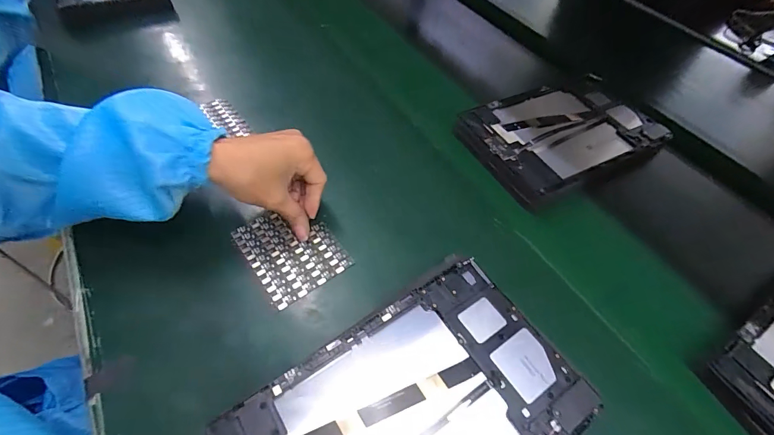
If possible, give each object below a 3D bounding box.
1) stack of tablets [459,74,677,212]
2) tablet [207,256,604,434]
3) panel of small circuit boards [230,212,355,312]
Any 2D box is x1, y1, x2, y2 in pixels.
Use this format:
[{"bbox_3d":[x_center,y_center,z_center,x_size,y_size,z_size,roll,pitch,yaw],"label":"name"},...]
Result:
[{"bbox_3d":[0.217,-0.107,0.458,0.245,0.022,0.149,-23,59,-20],"label":"stack of tablets"},{"bbox_3d":[0.018,0.143,0.261,0.234,0.018,0.147,-30,63,-22],"label":"tablet"},{"bbox_3d":[-0.091,0.030,0.353,0.078,0.004,0.095,-30,62,-24],"label":"panel of small circuit boards"}]

